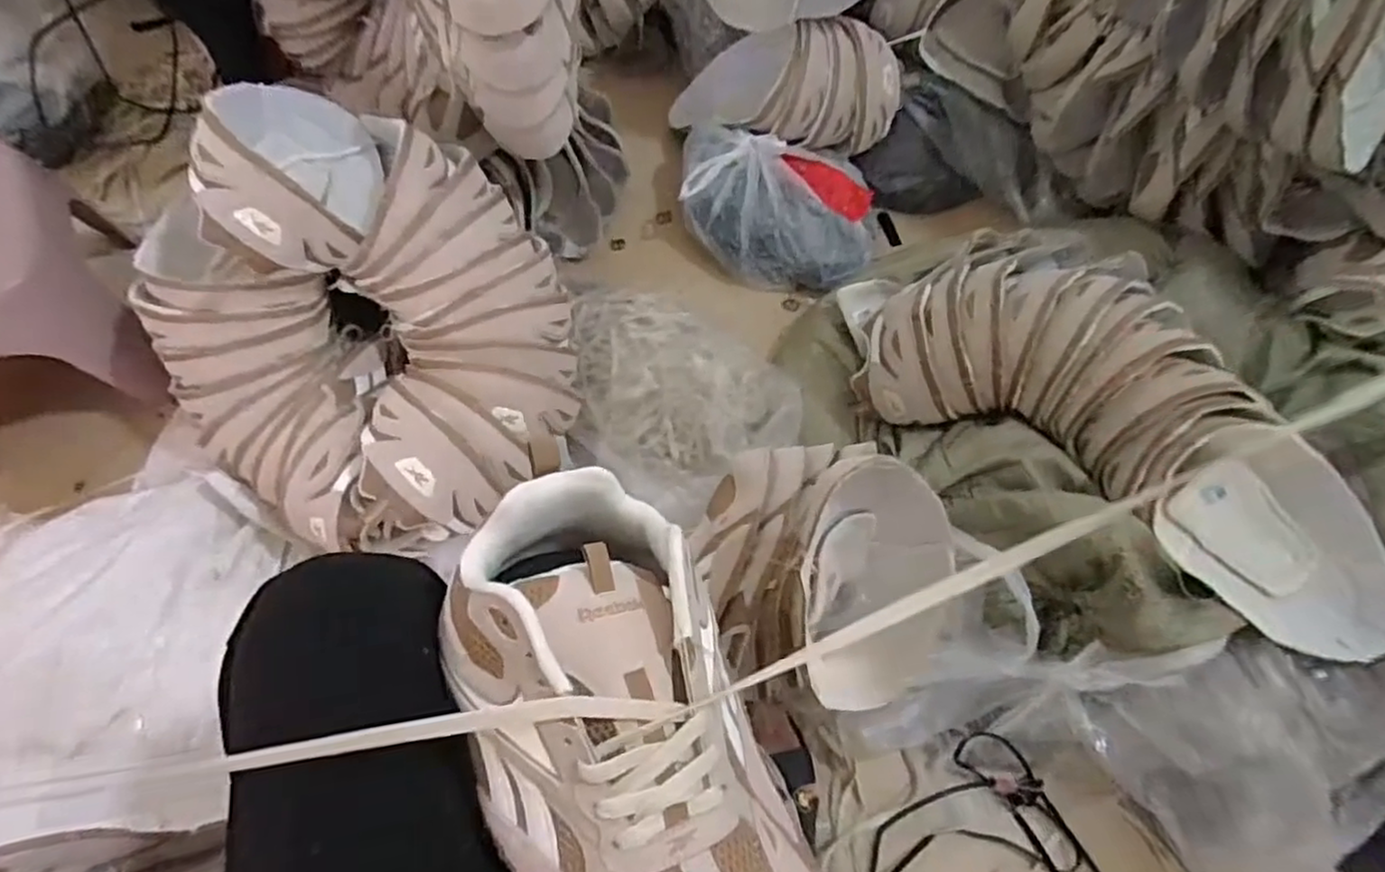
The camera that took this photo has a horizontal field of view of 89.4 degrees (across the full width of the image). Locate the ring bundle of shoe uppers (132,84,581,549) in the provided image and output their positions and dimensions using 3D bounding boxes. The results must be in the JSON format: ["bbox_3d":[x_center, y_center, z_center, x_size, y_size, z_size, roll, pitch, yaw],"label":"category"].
[{"bbox_3d":[-0.319,-0.123,0.659,0.356,0.191,0.441,-39,72,-21],"label":"ring bundle of shoe uppers"}]

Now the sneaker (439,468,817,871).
[{"bbox_3d":[-0.032,0.134,0.309,0.122,0.077,0.246,-21,69,-14],"label":"sneaker"}]

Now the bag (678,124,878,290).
[{"bbox_3d":[0.115,-0.301,0.934,0.272,0.094,0.179,10,63,1],"label":"bag"}]

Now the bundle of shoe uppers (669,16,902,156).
[{"bbox_3d":[0.122,-0.465,0.954,0.305,0.152,0.141,9,63,1],"label":"bundle of shoe uppers"}]

